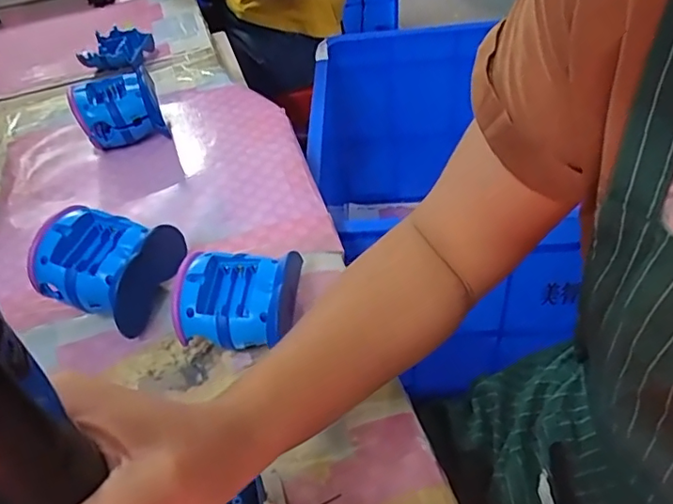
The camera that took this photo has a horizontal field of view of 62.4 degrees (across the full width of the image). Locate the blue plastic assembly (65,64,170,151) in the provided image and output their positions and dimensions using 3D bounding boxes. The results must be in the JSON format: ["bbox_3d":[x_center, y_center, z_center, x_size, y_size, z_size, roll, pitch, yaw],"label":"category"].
[{"bbox_3d":[-0.239,-0.154,0.618,0.091,0.069,0.072,-24,45,-17],"label":"blue plastic assembly"}]

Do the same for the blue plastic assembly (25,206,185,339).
[{"bbox_3d":[-0.184,0.008,0.450,0.083,0.068,0.088,10,45,18],"label":"blue plastic assembly"}]

